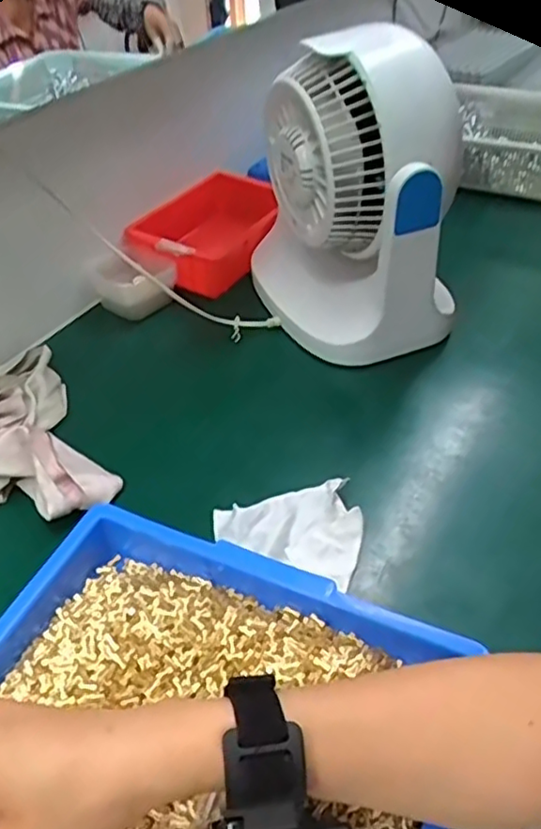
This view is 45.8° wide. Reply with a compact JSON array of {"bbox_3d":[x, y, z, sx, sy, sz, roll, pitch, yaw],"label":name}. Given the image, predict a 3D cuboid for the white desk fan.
[{"bbox_3d":[0.077,-0.216,0.639,0.152,0.266,0.218,-15,44,-13],"label":"white desk fan"}]

